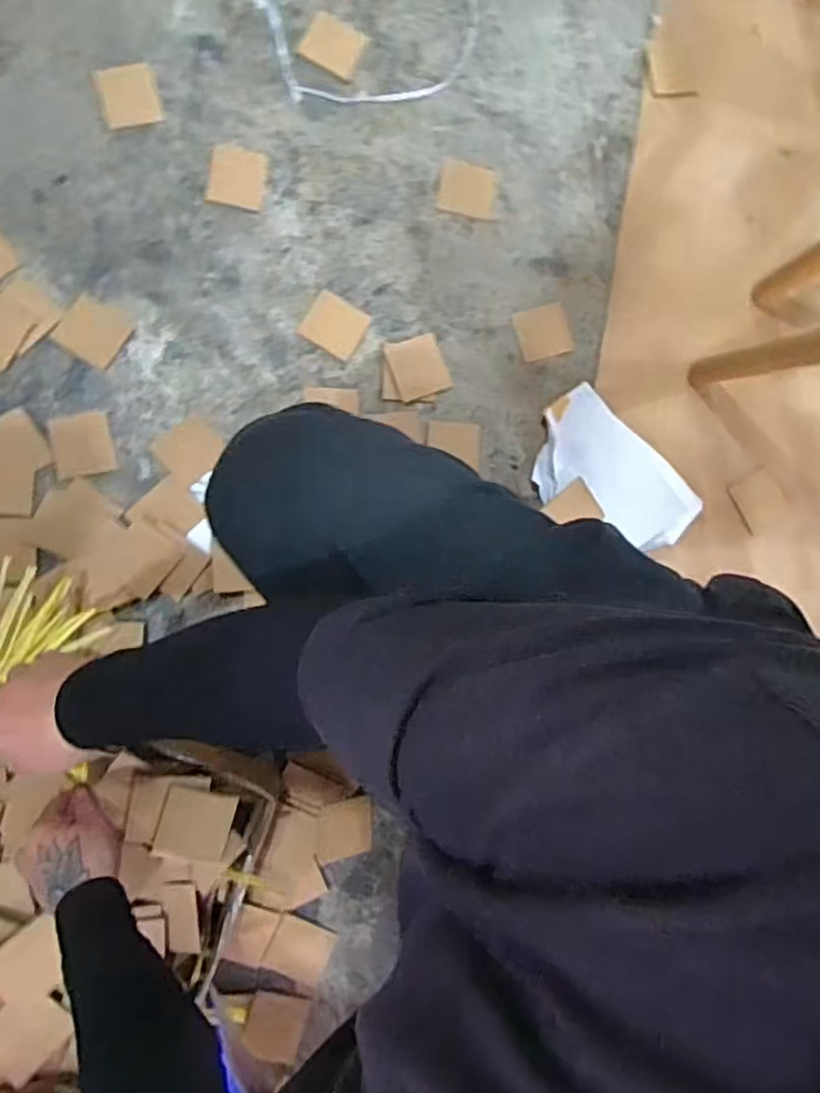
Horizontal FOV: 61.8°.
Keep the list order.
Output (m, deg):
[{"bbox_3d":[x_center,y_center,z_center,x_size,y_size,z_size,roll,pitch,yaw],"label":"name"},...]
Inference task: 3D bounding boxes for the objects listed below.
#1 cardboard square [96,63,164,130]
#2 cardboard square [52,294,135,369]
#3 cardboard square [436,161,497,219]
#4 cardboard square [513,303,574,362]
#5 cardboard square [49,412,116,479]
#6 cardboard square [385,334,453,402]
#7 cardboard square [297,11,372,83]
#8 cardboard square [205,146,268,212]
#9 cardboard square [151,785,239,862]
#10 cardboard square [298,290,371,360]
[{"bbox_3d":[-0.322,-0.517,0.787,0.063,0.006,0.061,-13,104,-2],"label":"cardboard square"},{"bbox_3d":[-0.359,-0.246,0.781,0.066,0.006,0.064,34,84,-6],"label":"cardboard square"},{"bbox_3d":[0.074,-0.449,0.863,0.073,0.005,0.065,6,88,-8],"label":"cardboard square"},{"bbox_3d":[0.168,-0.269,0.863,0.065,0.007,0.065,-15,91,-9],"label":"cardboard square"},{"bbox_3d":[-0.371,-0.116,0.778,0.062,0.004,0.069,-11,88,-13],"label":"cardboard square"},{"bbox_3d":[0.011,-0.219,0.836,0.064,0.006,0.072,-19,91,-7],"label":"cardboard square"},{"bbox_3d":[-0.092,-0.608,0.834,0.072,0.004,0.066,23,85,-7],"label":"cardboard square"},{"bbox_3d":[-0.204,-0.436,0.810,0.064,0.004,0.070,8,87,-8],"label":"cardboard square"},{"bbox_3d":[-0.205,0.267,0.657,0.065,0.005,0.066,15,90,-13],"label":"cardboard square"},{"bbox_3d":[-0.090,-0.264,0.820,0.068,0.004,0.061,28,96,-16],"label":"cardboard square"}]

